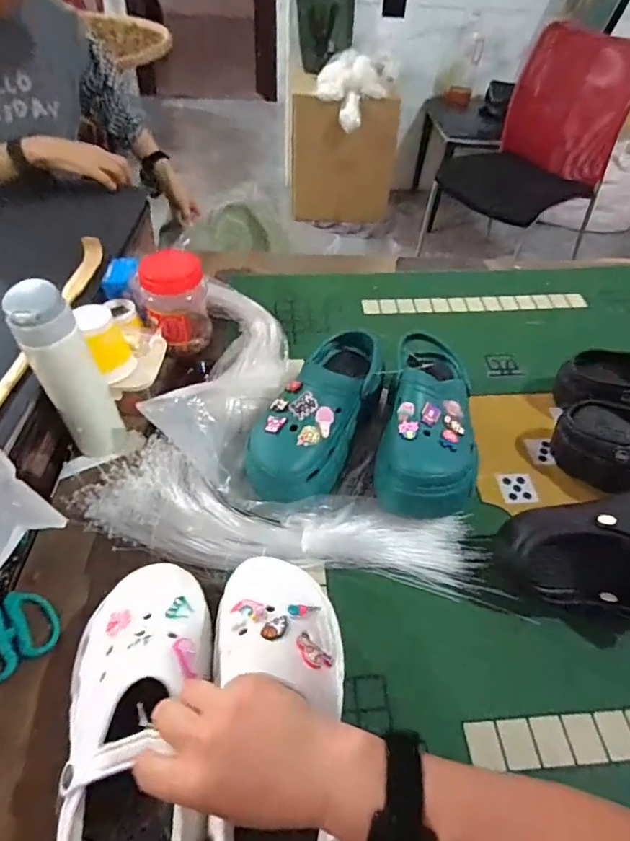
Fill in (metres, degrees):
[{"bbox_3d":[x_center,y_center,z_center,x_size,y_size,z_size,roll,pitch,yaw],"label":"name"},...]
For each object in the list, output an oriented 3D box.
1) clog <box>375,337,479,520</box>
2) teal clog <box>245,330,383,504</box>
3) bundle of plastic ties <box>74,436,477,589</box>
[{"bbox_3d":[0.137,0.003,0.654,0.116,0.105,0.250,9,48,4],"label":"clog"},{"bbox_3d":[0.007,-0.019,0.656,0.111,0.089,0.258,22,50,16],"label":"teal clog"},{"bbox_3d":[-0.045,0.118,0.598,0.442,0.032,0.123,13,48,7],"label":"bundle of plastic ties"}]

